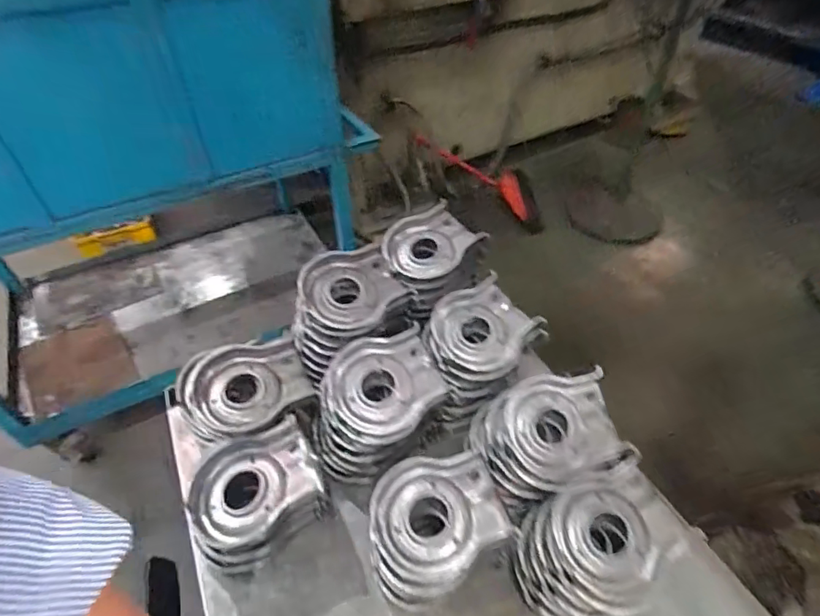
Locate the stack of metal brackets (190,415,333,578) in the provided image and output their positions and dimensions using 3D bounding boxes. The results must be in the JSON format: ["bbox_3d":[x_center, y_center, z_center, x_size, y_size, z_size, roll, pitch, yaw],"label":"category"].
[{"bbox_3d":[-0.150,0.206,0.506,0.119,0.122,0.102,-21,49,-20],"label":"stack of metal brackets"}]

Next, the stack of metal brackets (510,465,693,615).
[{"bbox_3d":[0.181,0.239,0.477,0.141,0.116,0.110,-26,50,-23],"label":"stack of metal brackets"}]

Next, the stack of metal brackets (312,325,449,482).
[{"bbox_3d":[-0.035,0.120,0.547,0.147,0.130,0.105,-11,46,-11],"label":"stack of metal brackets"}]

